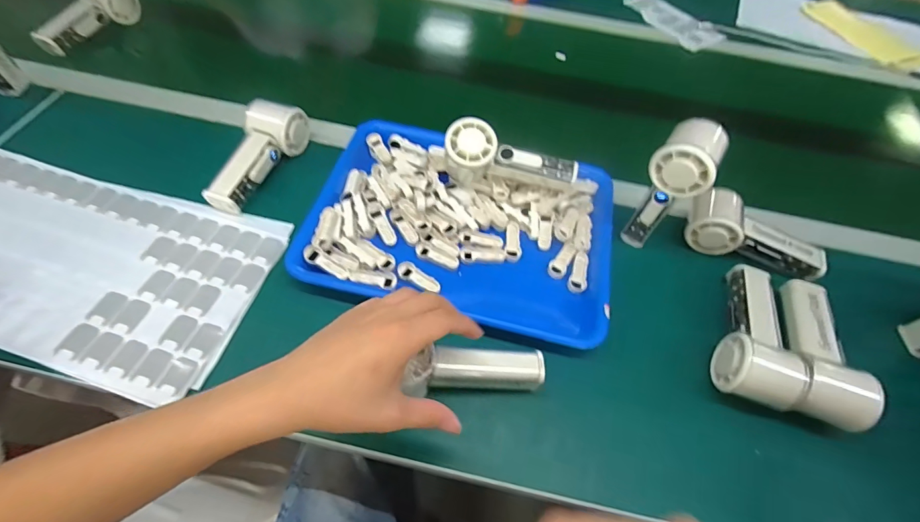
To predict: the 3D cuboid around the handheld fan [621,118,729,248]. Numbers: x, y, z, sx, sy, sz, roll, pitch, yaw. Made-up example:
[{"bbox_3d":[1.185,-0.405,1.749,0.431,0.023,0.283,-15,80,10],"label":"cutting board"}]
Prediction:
[{"bbox_3d":[0.225,-0.079,0.447,0.053,0.136,0.068,34,60,16],"label":"handheld fan"}]

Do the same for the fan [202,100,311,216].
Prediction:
[{"bbox_3d":[-0.250,-0.130,0.497,0.055,0.066,0.156,22,57,9],"label":"fan"}]

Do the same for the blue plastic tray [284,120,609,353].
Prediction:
[{"bbox_3d":[0.006,-0.050,0.478,0.332,0.035,0.230,13,56,3],"label":"blue plastic tray"}]

